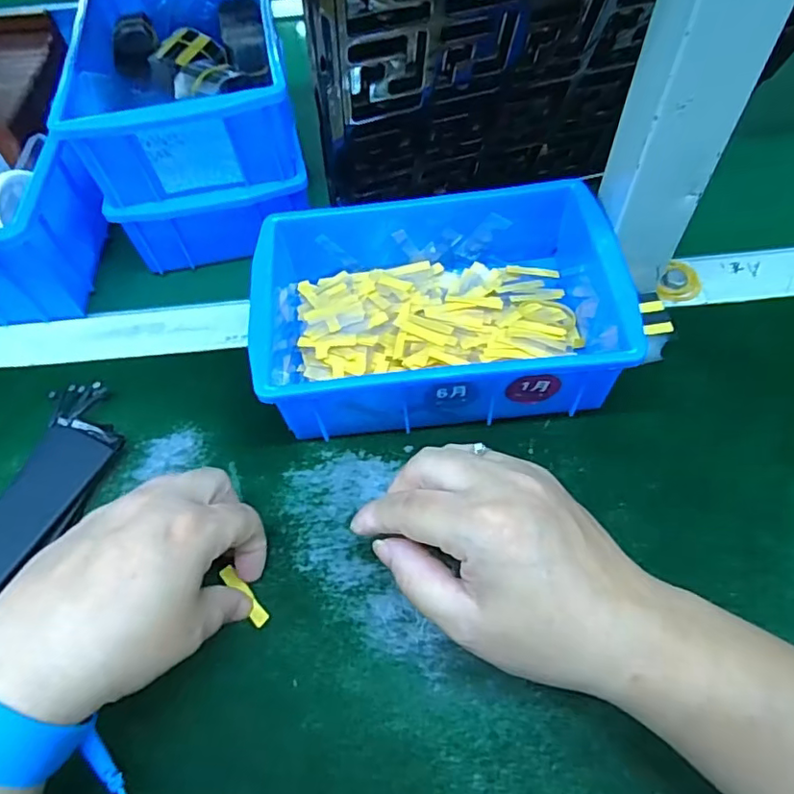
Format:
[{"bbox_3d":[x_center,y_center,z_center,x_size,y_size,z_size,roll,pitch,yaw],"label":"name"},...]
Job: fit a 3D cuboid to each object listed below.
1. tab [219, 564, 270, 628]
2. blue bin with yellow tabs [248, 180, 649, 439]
[{"bbox_3d":[-0.077,0.100,0.288,0.036,0.004,0.009,39,67,25],"label":"tab"},{"bbox_3d":[0.023,-0.050,0.341,0.197,0.069,0.133,-5,57,1],"label":"blue bin with yellow tabs"}]

